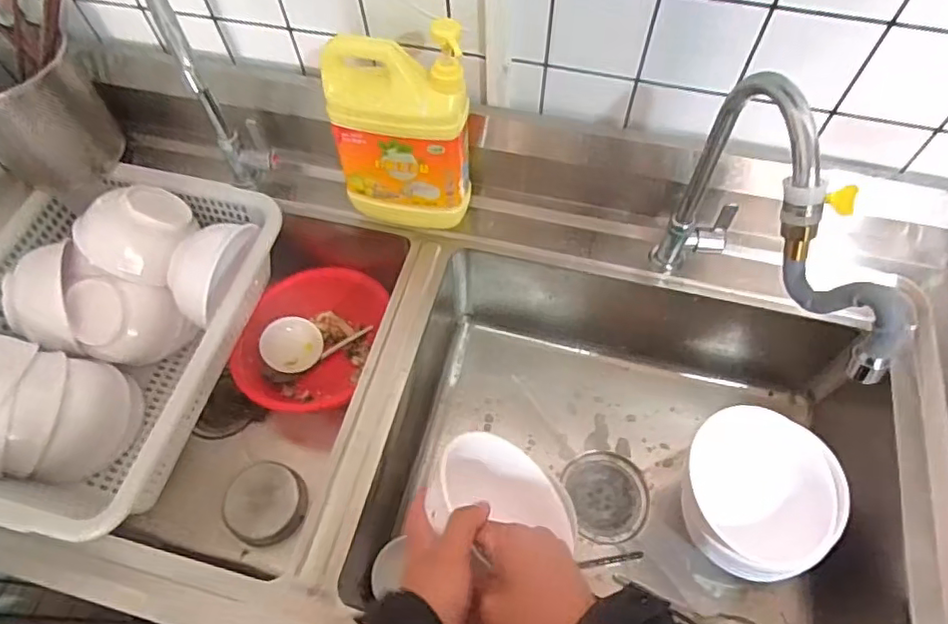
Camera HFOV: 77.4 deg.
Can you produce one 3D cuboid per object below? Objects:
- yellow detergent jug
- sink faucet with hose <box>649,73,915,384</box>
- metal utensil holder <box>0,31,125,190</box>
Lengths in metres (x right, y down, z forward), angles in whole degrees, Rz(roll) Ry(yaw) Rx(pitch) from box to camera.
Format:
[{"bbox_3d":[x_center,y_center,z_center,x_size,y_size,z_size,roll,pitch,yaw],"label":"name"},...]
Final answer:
[{"bbox_3d":[-0.079,-0.190,0.628,0.139,0.218,0.067,7,61,6],"label":"yellow detergent jug"},{"bbox_3d":[0.250,-0.048,0.532,0.067,0.288,0.279,-2,61,1],"label":"sink faucet with hose"},{"bbox_3d":[-0.560,-0.254,0.759,0.136,0.144,0.125,13,62,9],"label":"metal utensil holder"}]

